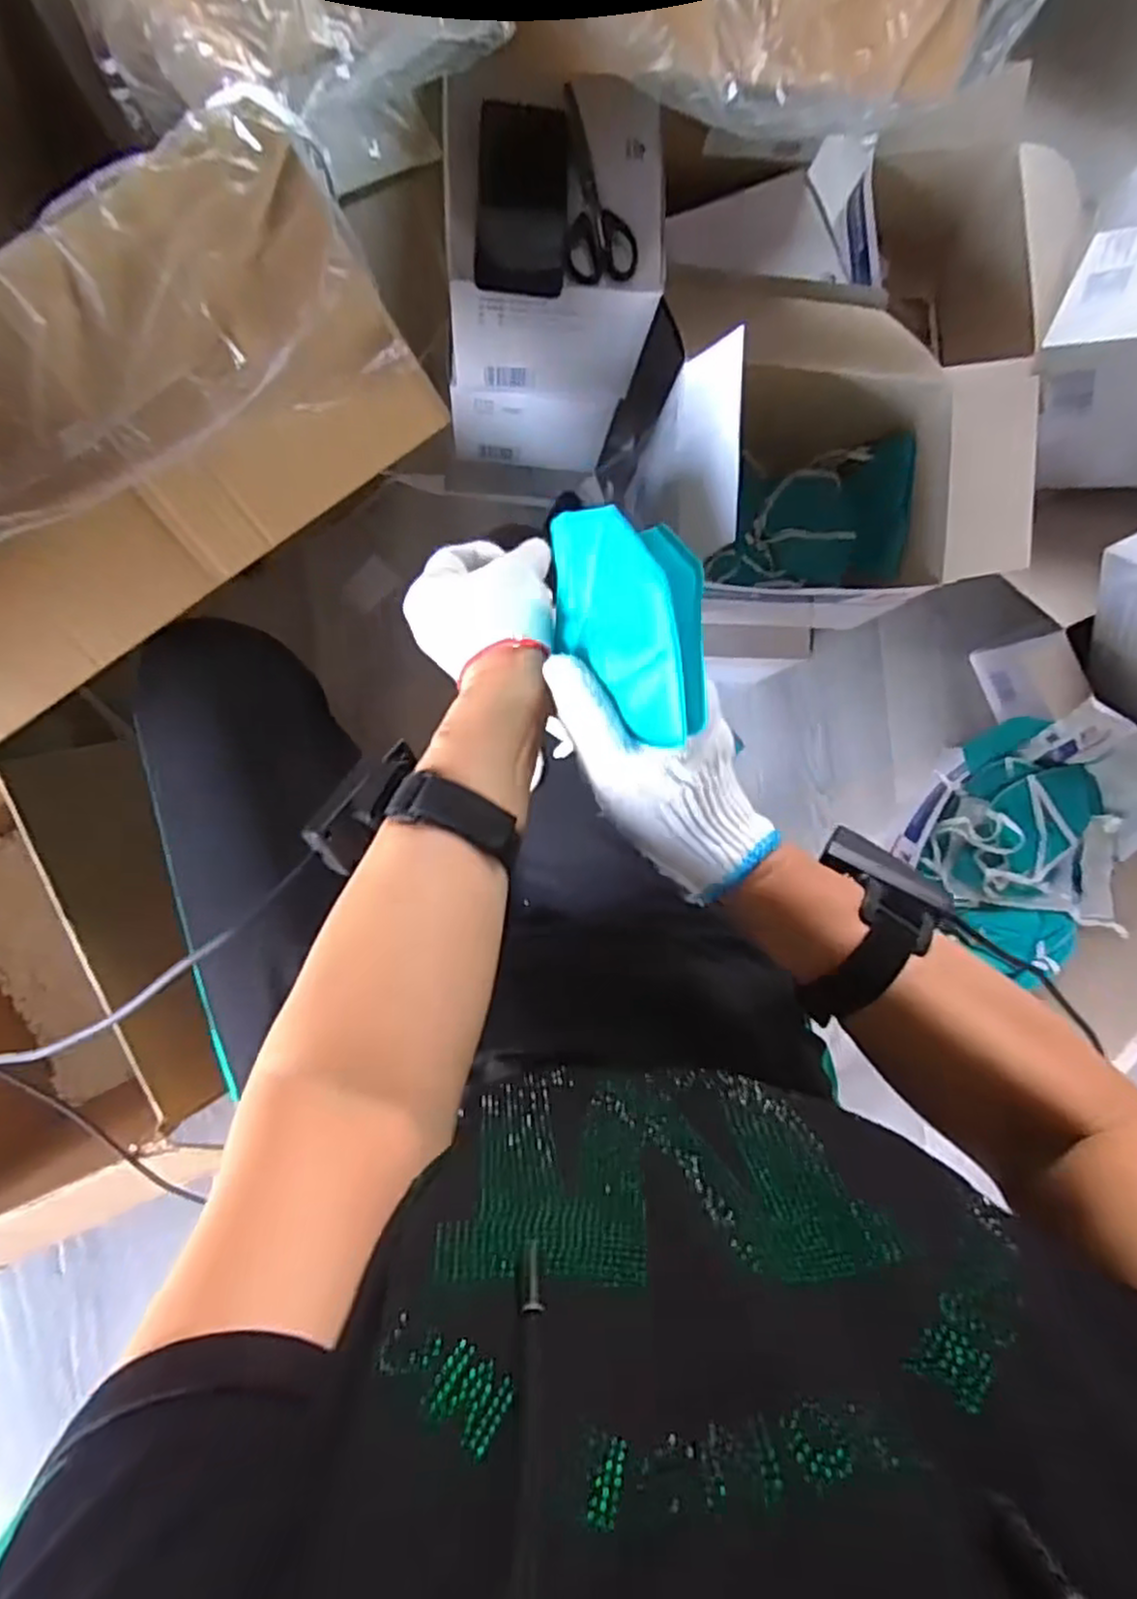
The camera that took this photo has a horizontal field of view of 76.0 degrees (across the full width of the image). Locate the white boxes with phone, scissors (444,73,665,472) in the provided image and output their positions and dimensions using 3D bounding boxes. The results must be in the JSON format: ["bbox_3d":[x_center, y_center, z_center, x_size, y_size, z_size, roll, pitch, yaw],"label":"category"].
[{"bbox_3d":[-0.029,-0.541,0.798,0.189,0.352,0.183,1,91,-7],"label":"white boxes with phone, scissors"}]

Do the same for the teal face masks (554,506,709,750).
[{"bbox_3d":[0.025,-0.085,0.347,0.056,0.090,0.113,-3,91,-7],"label":"teal face masks"}]

